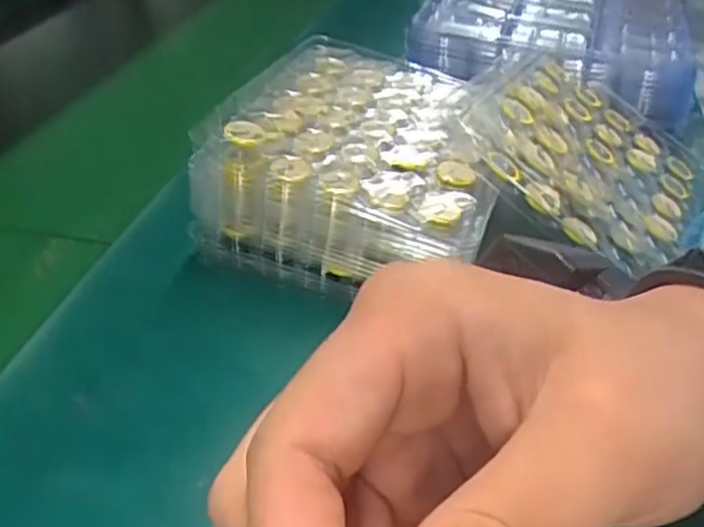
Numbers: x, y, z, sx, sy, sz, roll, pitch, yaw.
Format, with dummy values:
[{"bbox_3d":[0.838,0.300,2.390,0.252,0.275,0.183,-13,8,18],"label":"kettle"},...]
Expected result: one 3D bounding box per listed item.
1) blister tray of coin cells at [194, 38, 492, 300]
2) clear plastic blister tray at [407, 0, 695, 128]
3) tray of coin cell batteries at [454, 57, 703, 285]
[{"bbox_3d":[0.010,-0.062,0.378,0.147,0.073,0.173,10,39,12],"label":"blister tray of coin cells"},{"bbox_3d":[0.209,-0.272,0.644,0.206,0.035,0.499,12,39,13],"label":"clear plastic blister tray"},{"bbox_3d":[0.142,-0.071,0.393,0.138,0.011,0.196,41,43,4],"label":"tray of coin cell batteries"}]

